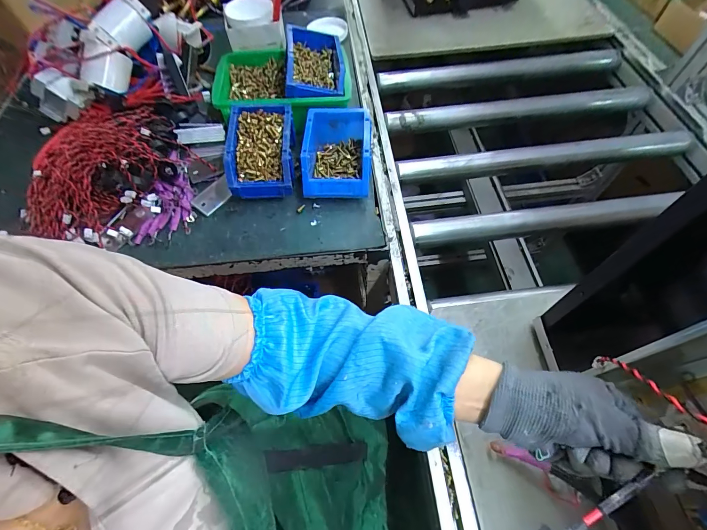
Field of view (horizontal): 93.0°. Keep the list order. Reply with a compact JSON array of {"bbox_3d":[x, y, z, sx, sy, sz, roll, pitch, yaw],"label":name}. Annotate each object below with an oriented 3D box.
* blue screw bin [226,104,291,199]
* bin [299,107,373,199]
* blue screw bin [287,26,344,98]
[{"bbox_3d":[-0.154,-0.192,0.583,0.100,0.088,0.162,-4,60,0],"label":"blue screw bin"},{"bbox_3d":[-0.027,-0.189,0.584,0.113,0.082,0.159,1,60,3],"label":"bin"},{"bbox_3d":[-0.072,-0.385,0.634,0.101,0.081,0.181,0,60,2],"label":"blue screw bin"}]

